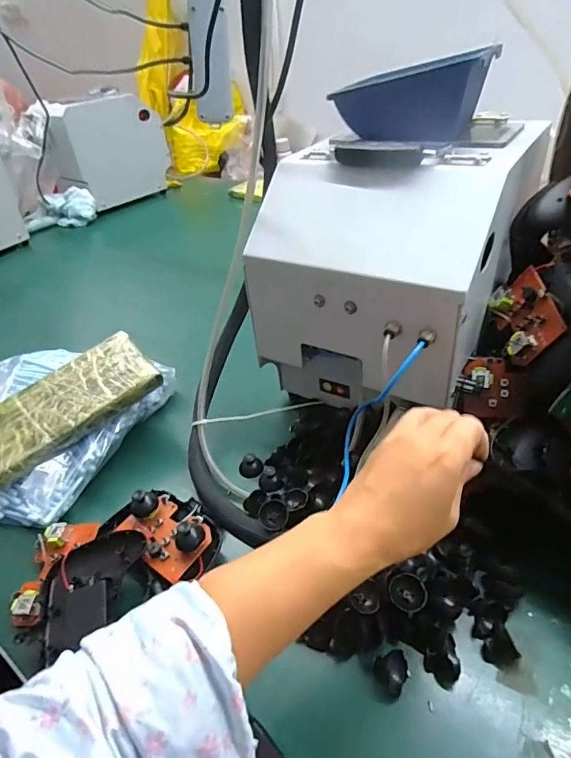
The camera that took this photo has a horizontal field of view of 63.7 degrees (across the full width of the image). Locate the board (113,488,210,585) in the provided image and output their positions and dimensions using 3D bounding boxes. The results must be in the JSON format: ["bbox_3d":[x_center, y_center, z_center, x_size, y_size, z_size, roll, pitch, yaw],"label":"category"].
[{"bbox_3d":[-0.113,0.133,0.415,0.090,0.033,0.053,22,46,33],"label":"board"}]

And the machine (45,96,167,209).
[{"bbox_3d":[-0.545,-0.677,1.403,0.169,0.294,0.335,23,47,34],"label":"machine"}]

